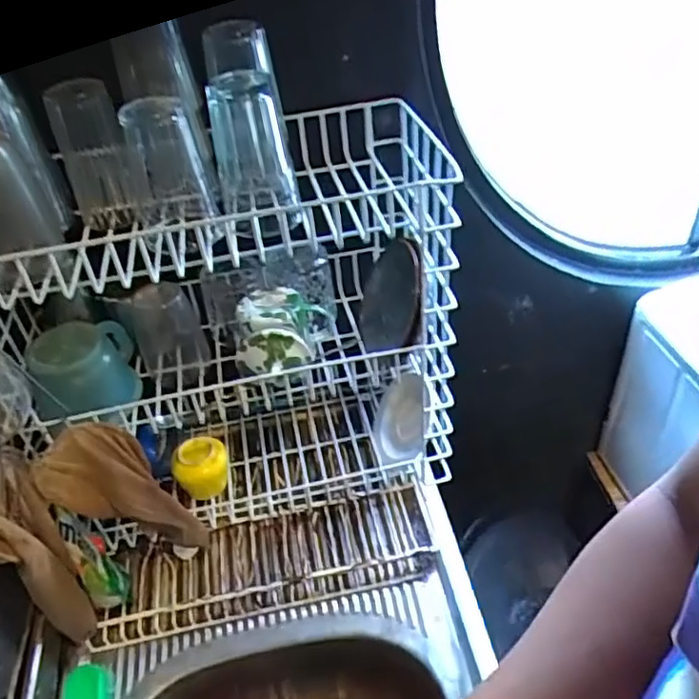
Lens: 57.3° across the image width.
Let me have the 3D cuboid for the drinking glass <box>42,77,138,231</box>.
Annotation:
[{"bbox_3d":[-0.254,-0.193,0.636,0.061,0.145,0.069,-23,45,-17],"label":"drinking glass"}]

